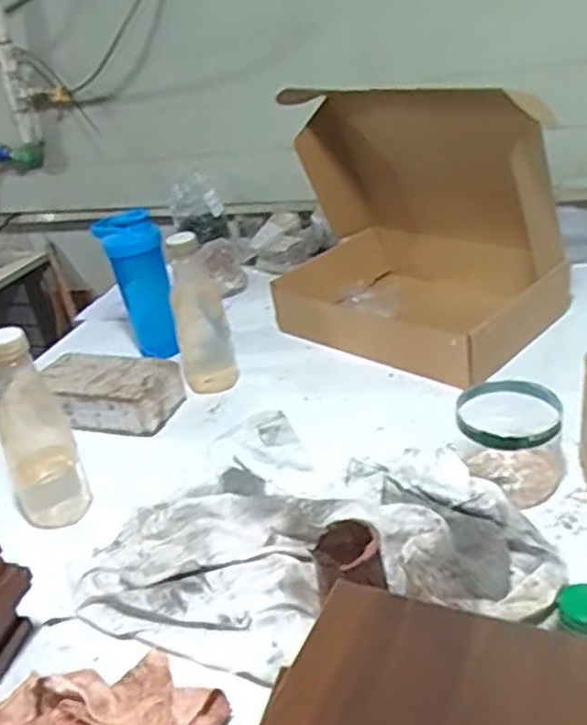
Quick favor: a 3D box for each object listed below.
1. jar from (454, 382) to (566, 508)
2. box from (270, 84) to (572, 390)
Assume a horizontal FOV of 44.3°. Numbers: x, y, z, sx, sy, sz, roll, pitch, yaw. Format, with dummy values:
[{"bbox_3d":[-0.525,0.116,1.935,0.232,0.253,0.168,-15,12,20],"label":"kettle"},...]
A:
[{"bbox_3d":[0.222,0.081,0.743,0.108,0.100,0.090,9,33,32],"label":"jar"},{"bbox_3d":[0.156,-0.217,1.040,0.413,0.348,0.250,17,38,41],"label":"box"}]

